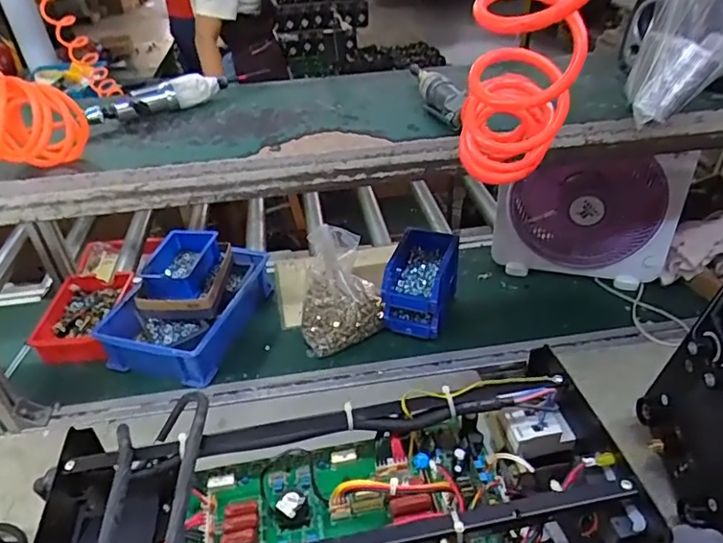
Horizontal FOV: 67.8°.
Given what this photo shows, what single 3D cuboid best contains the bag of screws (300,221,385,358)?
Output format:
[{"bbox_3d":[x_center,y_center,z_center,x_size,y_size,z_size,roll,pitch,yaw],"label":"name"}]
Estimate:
[{"bbox_3d":[-0.042,0.017,1.012,0.147,0.085,0.282,-4,48,-3],"label":"bag of screws"}]

